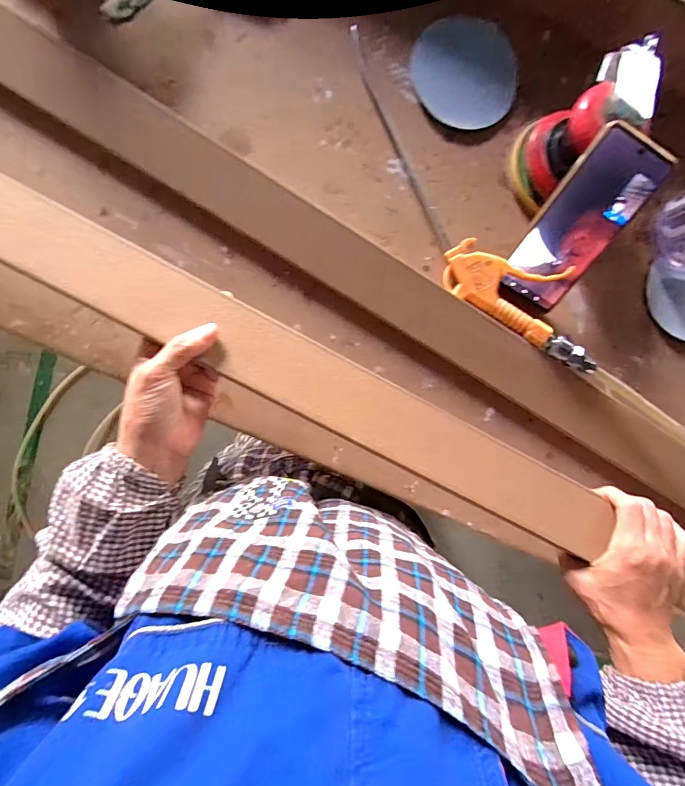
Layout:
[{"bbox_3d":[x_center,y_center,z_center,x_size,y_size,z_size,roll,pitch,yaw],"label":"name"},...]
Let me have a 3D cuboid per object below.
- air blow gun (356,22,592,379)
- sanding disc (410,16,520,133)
[{"bbox_3d":[0.121,-0.181,0.405,0.105,0.044,0.427,-43,97,-6],"label":"air blow gun"},{"bbox_3d":[0.134,-0.347,0.423,0.117,0.008,0.107,4,90,-9],"label":"sanding disc"}]

